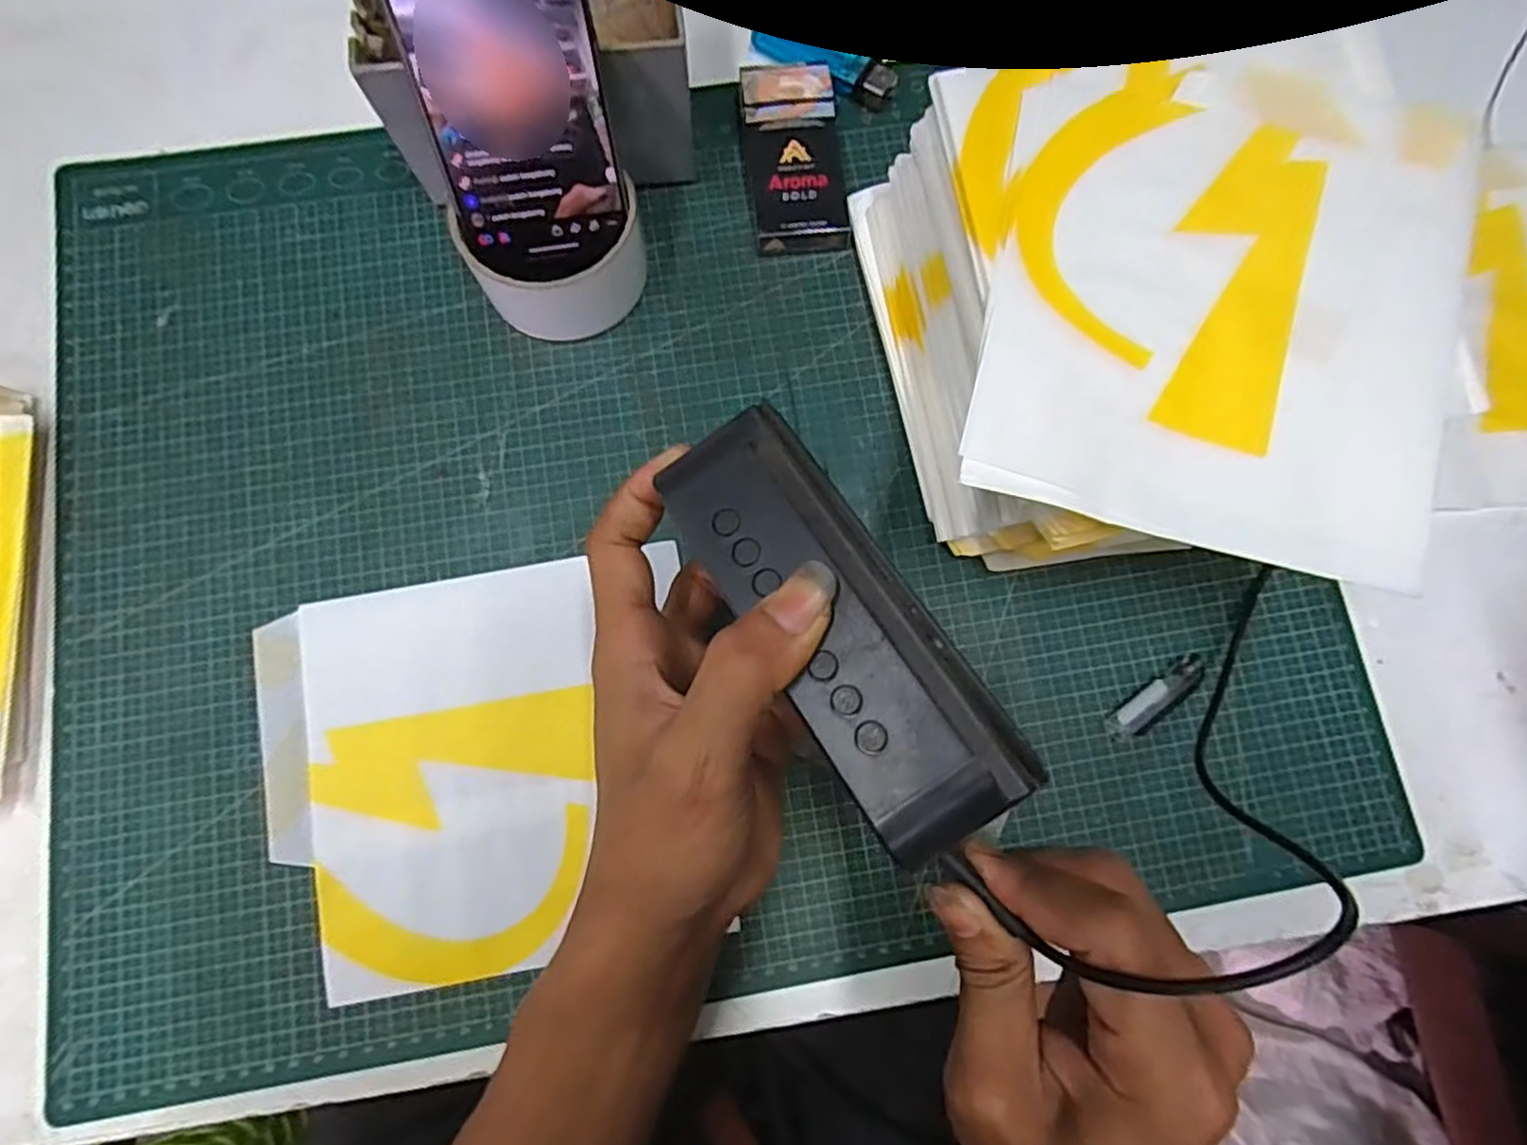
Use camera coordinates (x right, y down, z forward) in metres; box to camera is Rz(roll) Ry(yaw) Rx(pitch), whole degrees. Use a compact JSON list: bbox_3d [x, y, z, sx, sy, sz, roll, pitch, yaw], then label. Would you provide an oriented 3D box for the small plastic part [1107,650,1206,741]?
[{"bbox_3d":[0.181,0.058,0.335,0.052,0.009,0.015,-37,81,-8],"label":"small plastic part"}]

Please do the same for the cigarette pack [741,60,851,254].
[{"bbox_3d":[0.016,-0.216,0.380,0.047,0.021,0.098,-6,79,-2],"label":"cigarette pack"}]

